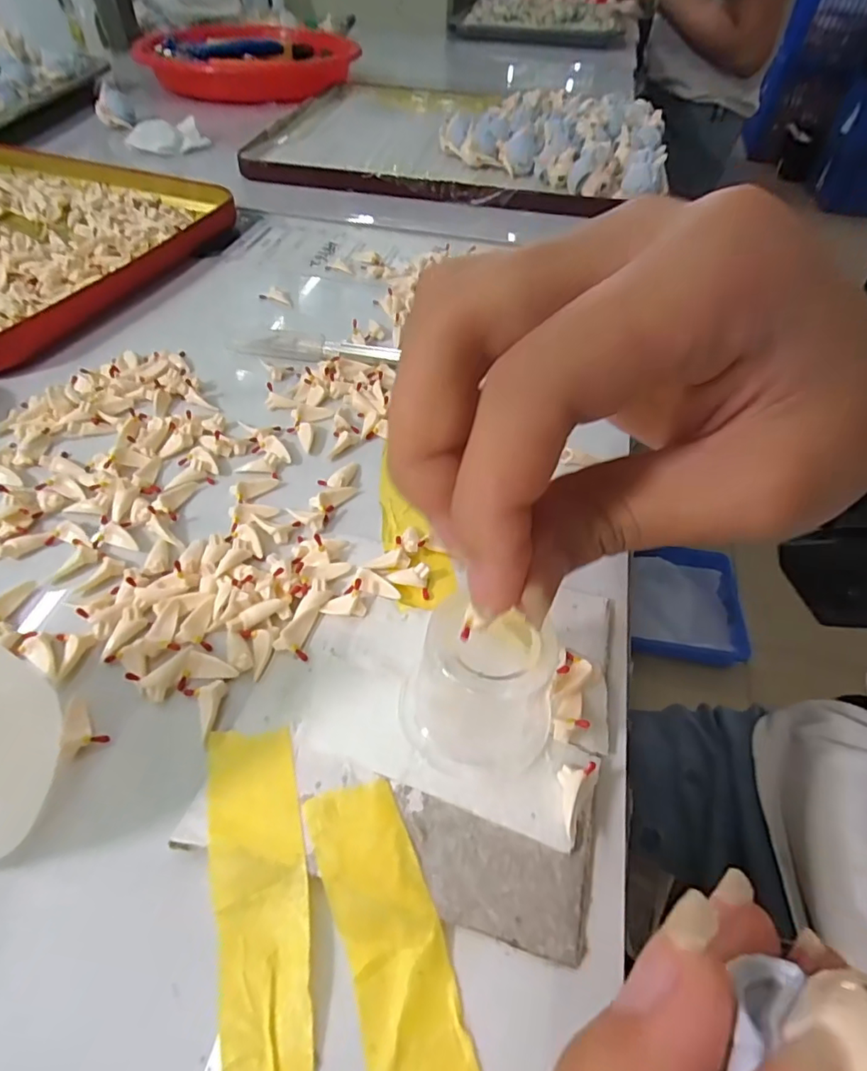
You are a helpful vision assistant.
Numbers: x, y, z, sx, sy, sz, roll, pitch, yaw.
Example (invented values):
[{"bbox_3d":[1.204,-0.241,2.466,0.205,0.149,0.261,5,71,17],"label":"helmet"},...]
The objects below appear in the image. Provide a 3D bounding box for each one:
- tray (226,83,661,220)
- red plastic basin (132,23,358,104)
[{"bbox_3d":[0.026,-0.335,0.436,0.294,0.031,0.257,10,51,5],"label":"tray"},{"bbox_3d":[-0.178,-0.500,0.558,0.193,0.030,0.197,1,51,-1],"label":"red plastic basin"}]

